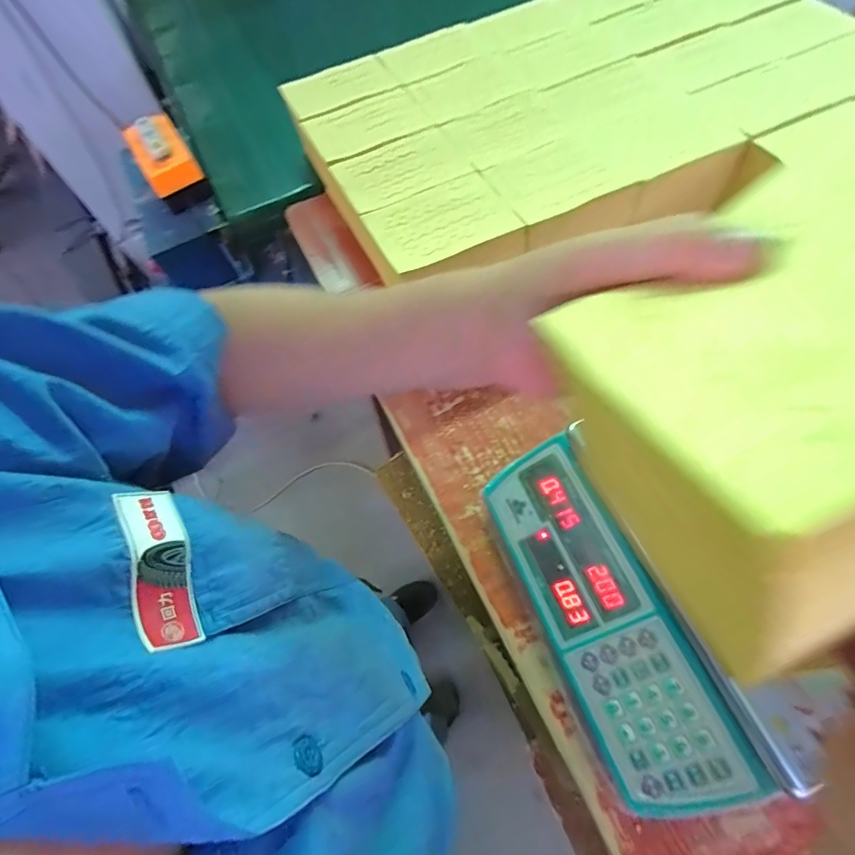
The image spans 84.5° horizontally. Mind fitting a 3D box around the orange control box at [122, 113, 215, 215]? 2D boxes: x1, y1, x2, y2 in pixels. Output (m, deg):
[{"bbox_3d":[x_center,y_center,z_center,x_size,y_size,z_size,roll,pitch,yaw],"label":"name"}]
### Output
[{"bbox_3d":[-0.407,-0.412,0.736,0.078,0.079,0.123,-34,65,-11],"label":"orange control box"}]

